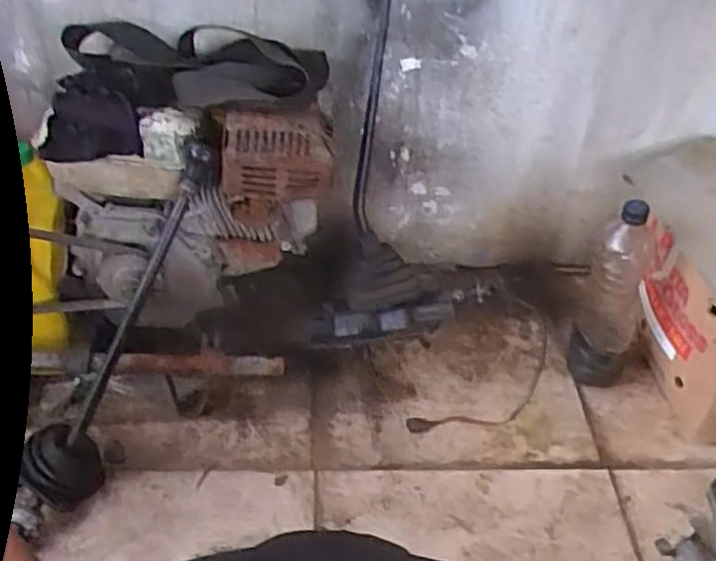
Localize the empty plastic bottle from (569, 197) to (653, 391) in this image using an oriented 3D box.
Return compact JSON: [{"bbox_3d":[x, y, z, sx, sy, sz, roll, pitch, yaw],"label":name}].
[{"bbox_3d":[0.355,0.030,1.033,0.082,0.287,0.056,20,43,18],"label":"empty plastic bottle"}]

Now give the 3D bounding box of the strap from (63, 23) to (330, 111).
[{"bbox_3d":[-0.200,-0.274,0.948,0.327,0.054,0.162,-4,41,-9],"label":"strap"}]

